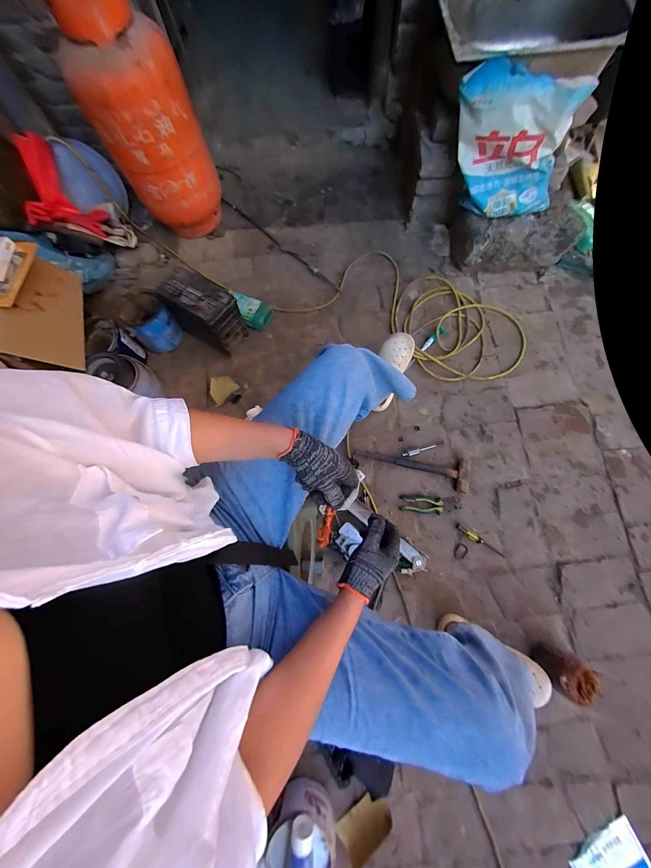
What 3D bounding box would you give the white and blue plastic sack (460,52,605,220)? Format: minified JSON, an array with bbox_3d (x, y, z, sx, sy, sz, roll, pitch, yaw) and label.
[{"bbox_3d":[0.524,-0.804,0.822,0.354,0.266,0.115,14,76,7],"label":"white and blue plastic sack"}]

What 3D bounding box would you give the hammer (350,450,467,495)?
[{"bbox_3d":[0.271,0.096,0.916,0.353,0.033,0.096,13,75,5],"label":"hammer"}]

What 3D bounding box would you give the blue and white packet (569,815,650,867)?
[{"bbox_3d":[0.655,0.989,0.654,0.174,0.025,0.101,-20,75,-4],"label":"blue and white packet"}]

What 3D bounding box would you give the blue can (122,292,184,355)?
[{"bbox_3d":[-0.618,-0.395,1.039,0.145,0.155,0.160,-34,76,-8],"label":"blue can"}]

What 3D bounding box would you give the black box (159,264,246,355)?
[{"bbox_3d":[-0.411,-0.413,0.999,0.235,0.195,0.131,34,79,11],"label":"black box"}]

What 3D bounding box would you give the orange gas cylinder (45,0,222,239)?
[{"bbox_3d":[-0.569,-0.985,0.939,0.275,0.654,0.288,-38,77,-9],"label":"orange gas cylinder"}]

